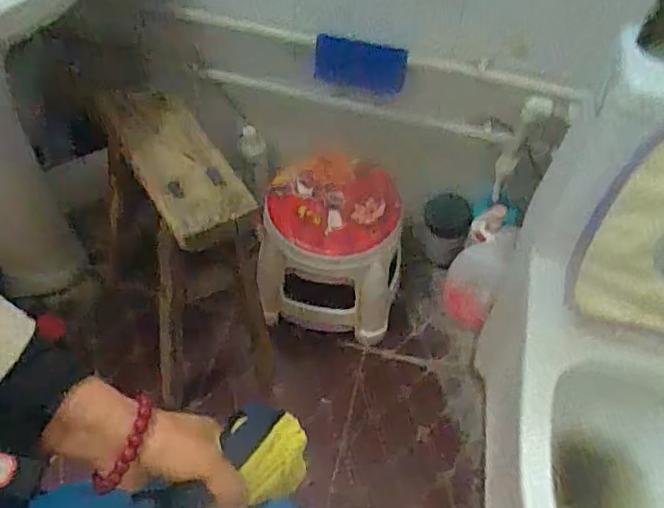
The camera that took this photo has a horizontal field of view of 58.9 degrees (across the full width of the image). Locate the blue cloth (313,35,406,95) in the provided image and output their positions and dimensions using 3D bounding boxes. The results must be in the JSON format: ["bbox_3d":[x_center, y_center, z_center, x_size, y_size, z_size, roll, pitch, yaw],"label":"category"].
[{"bbox_3d":[0.052,-0.358,1.120,0.173,0.120,0.032,12,54,5],"label":"blue cloth"}]

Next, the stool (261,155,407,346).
[{"bbox_3d":[0.008,-0.020,1.230,0.278,0.256,0.280,8,53,2],"label":"stool"}]

